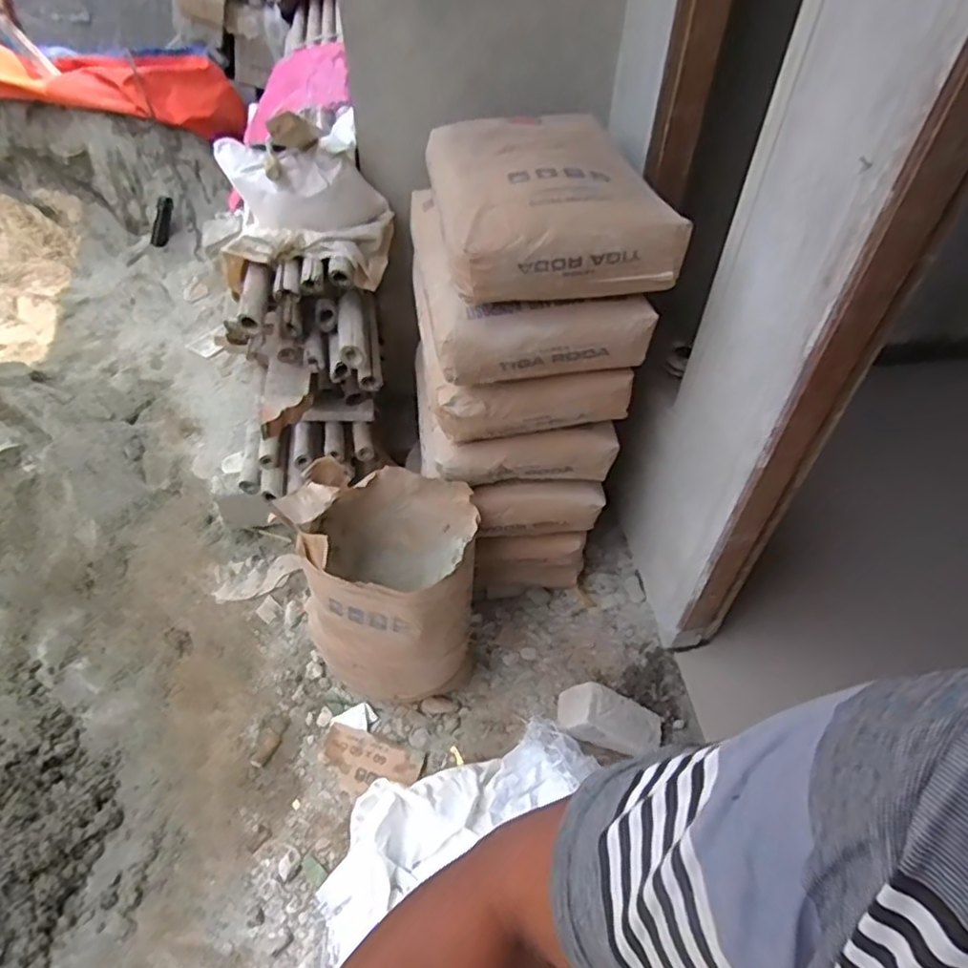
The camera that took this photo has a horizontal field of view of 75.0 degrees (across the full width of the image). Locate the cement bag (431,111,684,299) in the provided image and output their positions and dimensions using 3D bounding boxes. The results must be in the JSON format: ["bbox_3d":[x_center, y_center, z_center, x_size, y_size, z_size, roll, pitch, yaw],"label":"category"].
[{"bbox_3d":[0.095,-0.516,1.102,0.353,0.127,0.492,-7,50,-7],"label":"cement bag"}]

